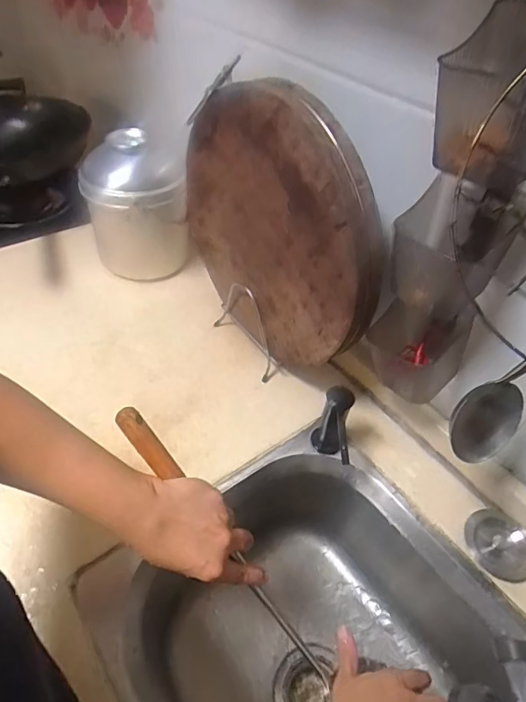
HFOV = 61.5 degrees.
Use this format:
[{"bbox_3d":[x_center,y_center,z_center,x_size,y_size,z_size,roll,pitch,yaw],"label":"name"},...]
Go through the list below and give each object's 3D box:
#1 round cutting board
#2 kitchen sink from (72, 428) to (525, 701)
[{"bbox_3d":[0.002,-0.162,0.611,0.042,0.355,0.363,-23,53,-24],"label":"round cutting board"},{"bbox_3d":[0.079,0.397,0.531,0.391,0.224,0.494,-27,55,-27],"label":"kitchen sink"}]

